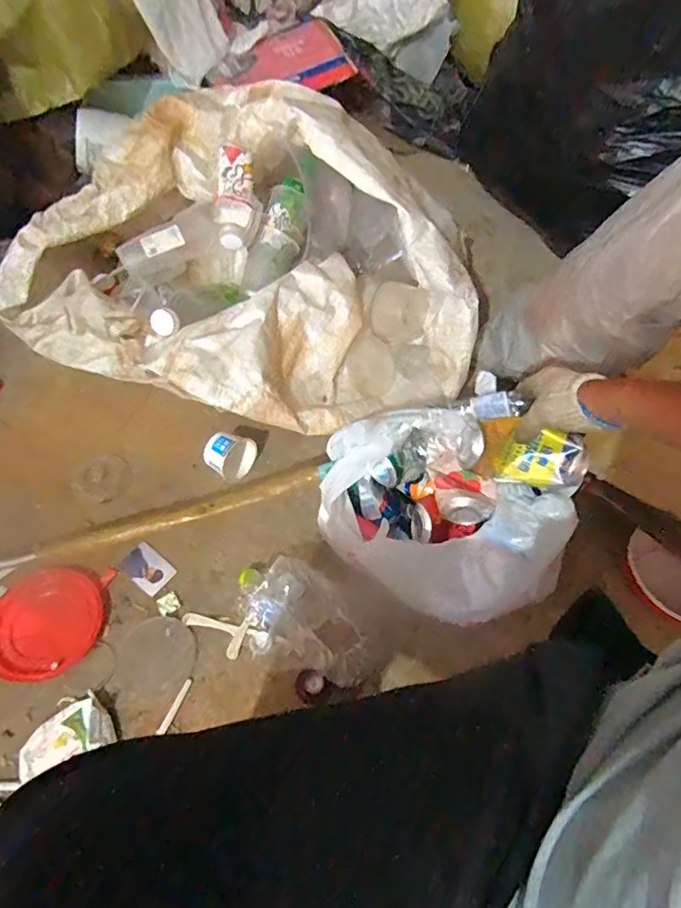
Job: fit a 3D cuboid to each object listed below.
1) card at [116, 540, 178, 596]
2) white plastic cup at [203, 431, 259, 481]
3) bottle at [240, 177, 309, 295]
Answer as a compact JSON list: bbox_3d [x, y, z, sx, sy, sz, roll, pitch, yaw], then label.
[{"bbox_3d":[-0.300,0.179,0.779,0.076,0.004,0.054,35,72,12],"label":"card"},{"bbox_3d":[-0.188,0.008,0.856,0.073,0.072,0.071,1,60,-2],"label":"white plastic cup"},{"bbox_3d":[-0.107,-0.359,0.838,0.067,0.067,0.201,23,88,11],"label":"bottle"}]

